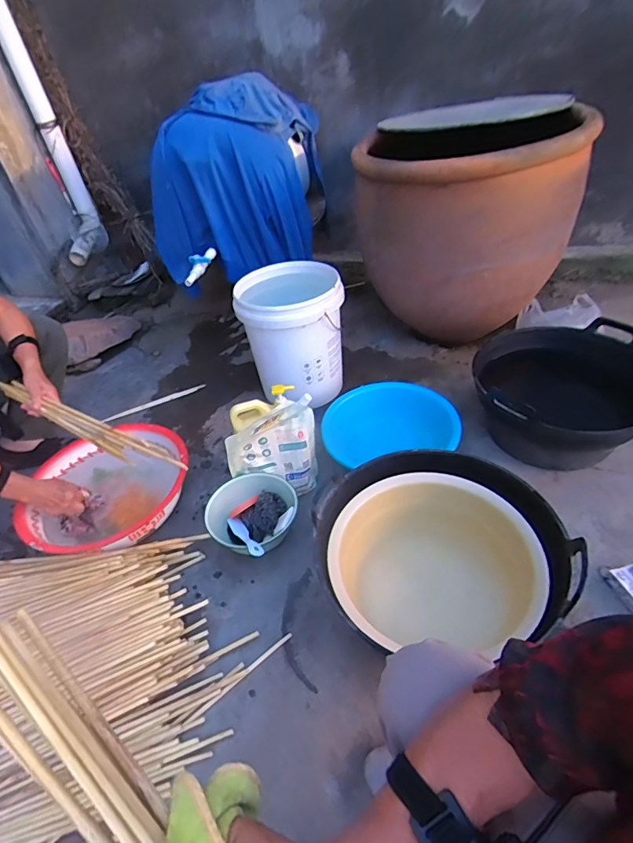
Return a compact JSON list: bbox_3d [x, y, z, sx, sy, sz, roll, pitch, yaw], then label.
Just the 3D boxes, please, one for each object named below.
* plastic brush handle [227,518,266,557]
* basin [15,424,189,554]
[{"bbox_3d":[-0.150,0.243,0.933,0.031,0.027,0.168,-26,18,-23],"label":"plastic brush handle"},{"bbox_3d":[-0.503,0.174,1.078,0.370,0.132,0.346,-2,43,2],"label":"basin"}]

